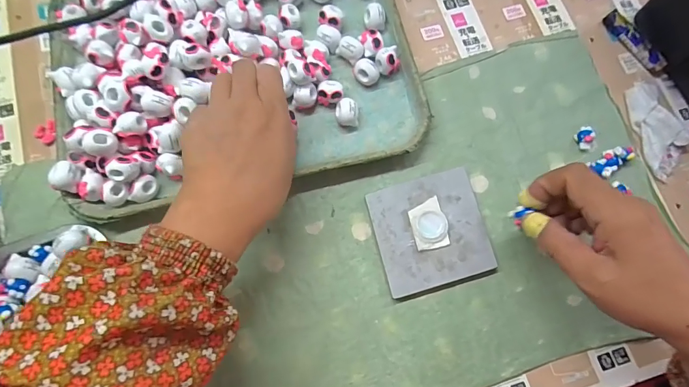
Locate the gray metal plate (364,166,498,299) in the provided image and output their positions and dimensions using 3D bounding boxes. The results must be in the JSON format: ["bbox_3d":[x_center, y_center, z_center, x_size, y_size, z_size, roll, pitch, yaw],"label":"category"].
[{"bbox_3d":[0.078,0.033,0.345,0.098,0.016,0.096,-15,76,-6],"label":"gray metal plate"}]

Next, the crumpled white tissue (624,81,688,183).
[{"bbox_3d":[0.308,-0.065,0.372,0.039,0.016,0.099,-5,76,-3],"label":"crumpled white tissue"}]

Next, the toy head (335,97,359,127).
[{"bbox_3d":[0.003,-0.077,0.364,0.022,0.022,0.021,0,75,-2],"label":"toy head"}]

